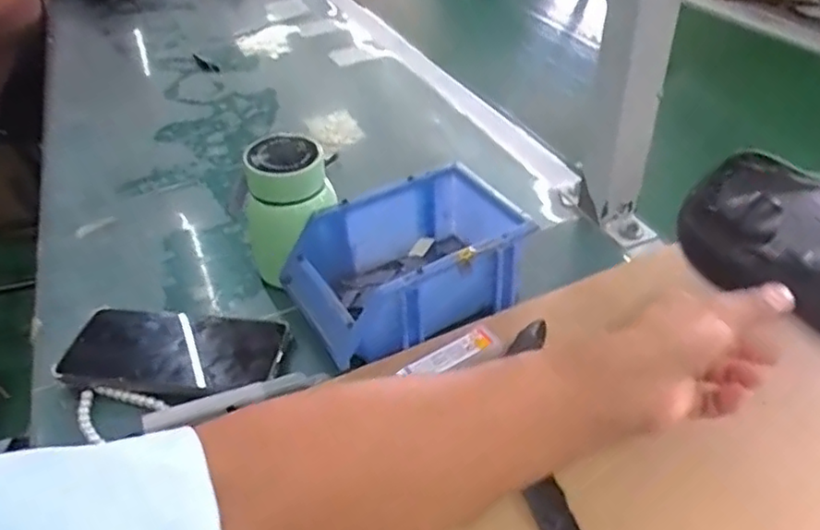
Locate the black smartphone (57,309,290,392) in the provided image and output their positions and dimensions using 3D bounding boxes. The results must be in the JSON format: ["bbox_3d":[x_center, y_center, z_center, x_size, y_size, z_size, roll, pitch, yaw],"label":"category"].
[{"bbox_3d":[-0.182,0.064,0.492,0.166,0.014,0.082,1,39,6],"label":"black smartphone"}]

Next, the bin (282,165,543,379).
[{"bbox_3d":[0.014,-0.005,0.527,0.210,0.078,0.119,-22,42,-22],"label":"bin"}]

